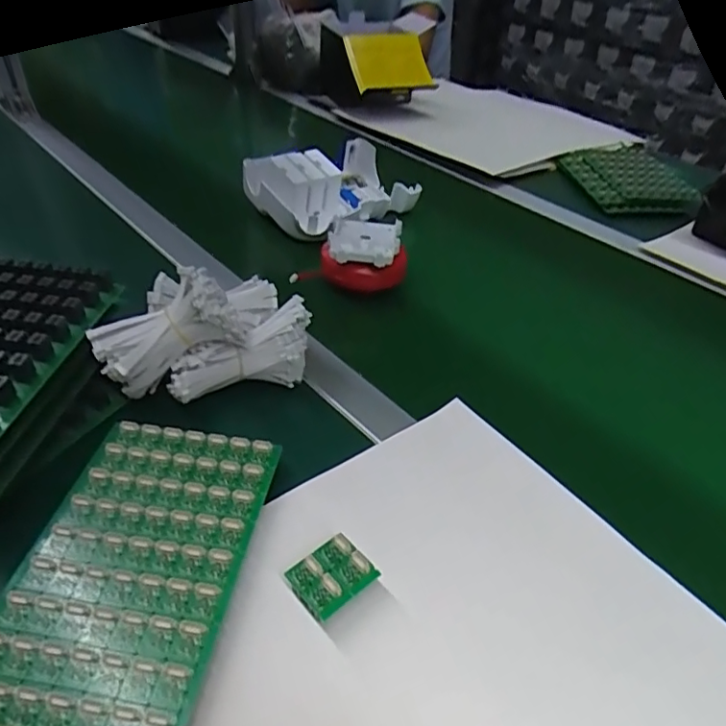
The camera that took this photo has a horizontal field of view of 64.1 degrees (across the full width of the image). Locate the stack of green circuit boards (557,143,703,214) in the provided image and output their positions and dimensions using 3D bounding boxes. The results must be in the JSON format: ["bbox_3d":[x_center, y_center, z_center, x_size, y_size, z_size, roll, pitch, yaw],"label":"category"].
[{"bbox_3d":[0.377,-0.272,0.843,0.153,0.022,0.201,-2,41,-7],"label":"stack of green circuit boards"}]

